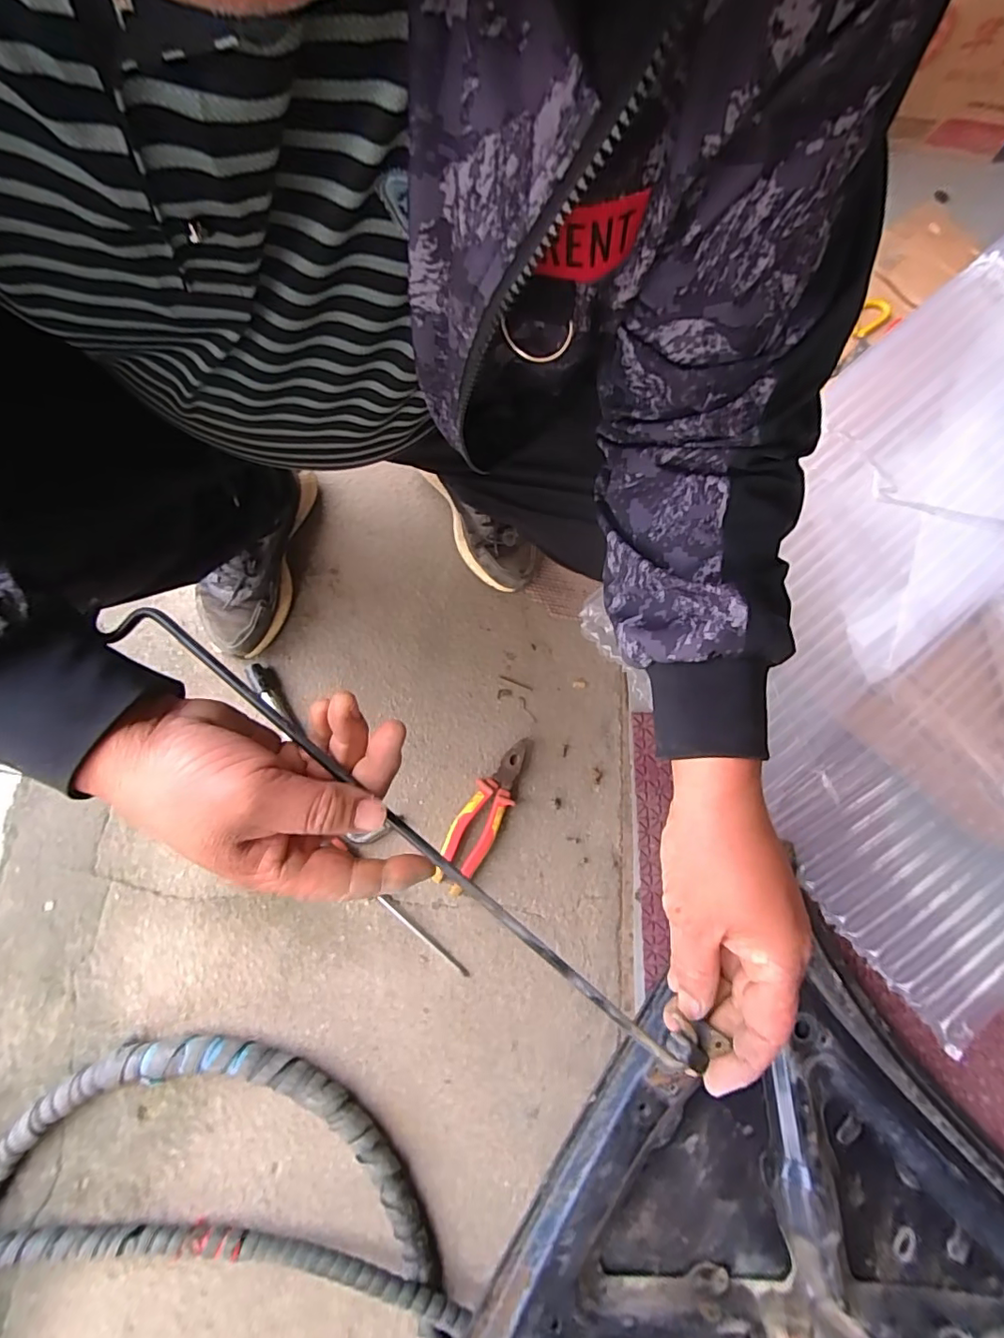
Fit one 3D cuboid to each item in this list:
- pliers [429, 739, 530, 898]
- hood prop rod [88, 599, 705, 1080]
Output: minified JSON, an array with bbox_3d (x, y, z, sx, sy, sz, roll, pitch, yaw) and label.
[{"bbox_3d":[-0.021,0.182,0.690,0.056,0.018,0.210,28,75,6],"label":"pliers"},{"bbox_3d":[-0.053,0.096,0.288,0.391,0.009,0.022,40,73,0],"label":"hood prop rod"}]

